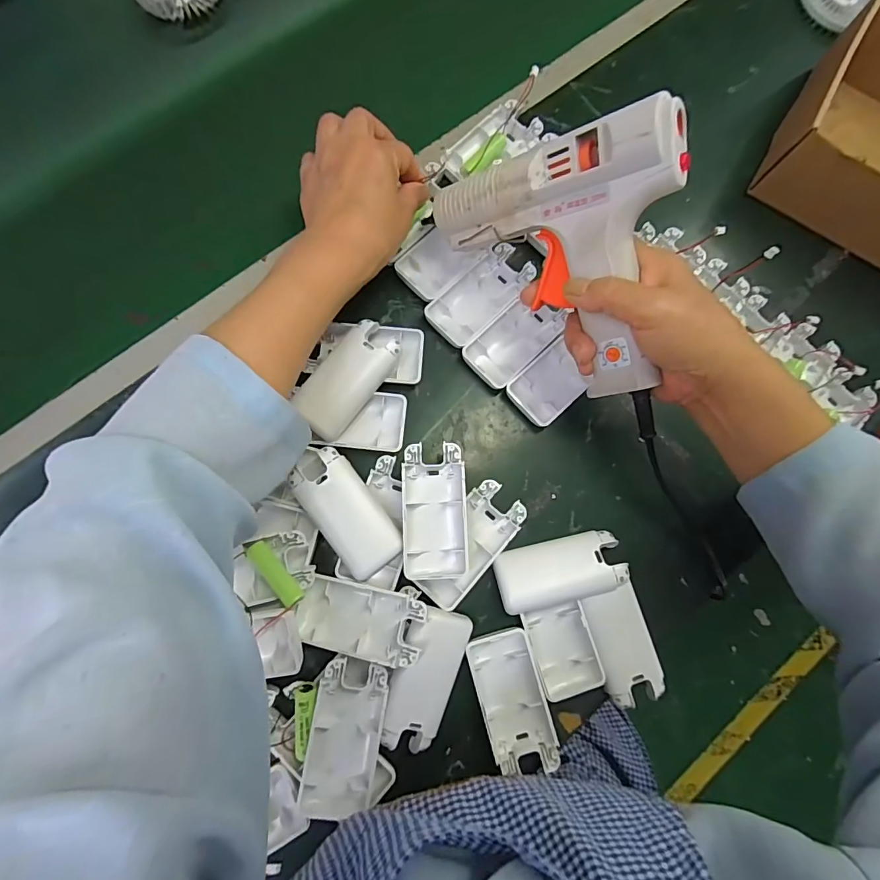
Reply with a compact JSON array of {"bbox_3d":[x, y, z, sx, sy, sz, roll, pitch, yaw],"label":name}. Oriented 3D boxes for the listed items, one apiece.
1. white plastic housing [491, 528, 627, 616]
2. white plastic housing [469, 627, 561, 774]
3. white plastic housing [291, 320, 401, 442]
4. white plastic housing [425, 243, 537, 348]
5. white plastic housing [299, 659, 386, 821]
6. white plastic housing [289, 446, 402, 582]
[{"bbox_3d":[0.088,0.096,0.336,0.092,0.026,0.043,-13,82,-5],"label":"white plastic housing"},{"bbox_3d":[0.052,0.185,0.323,0.045,0.015,0.092,-14,82,-6],"label":"white plastic housing"},{"bbox_3d":[-0.072,-0.047,0.347,0.046,0.027,0.091,36,81,3],"label":"white plastic housing"},{"bbox_3d":[0.035,-0.120,0.376,0.096,0.014,0.045,-43,86,-9],"label":"white plastic housing"},{"bbox_3d":[-0.062,0.197,0.302,0.044,0.020,0.096,10,81,-2],"label":"white plastic housing"},{"bbox_3d":[-0.067,0.053,0.324,0.045,0.011,0.090,-35,85,-8],"label":"white plastic housing"}]

